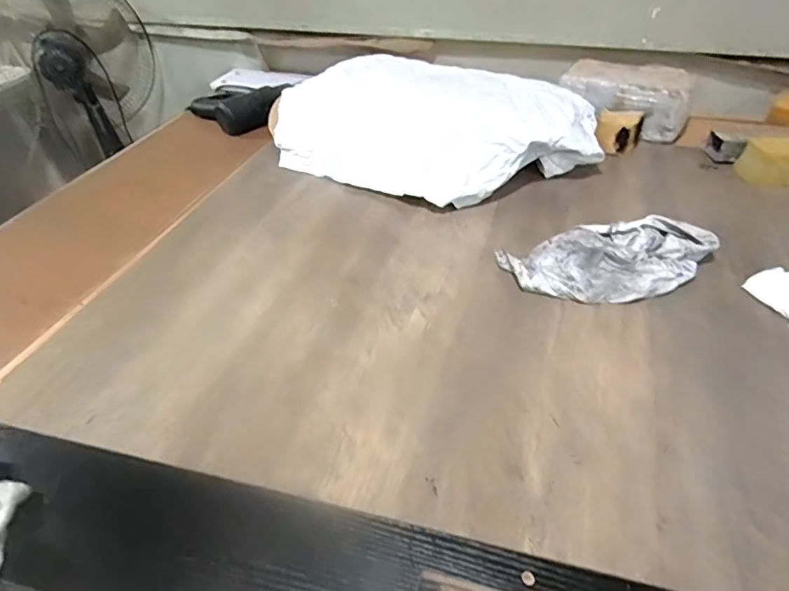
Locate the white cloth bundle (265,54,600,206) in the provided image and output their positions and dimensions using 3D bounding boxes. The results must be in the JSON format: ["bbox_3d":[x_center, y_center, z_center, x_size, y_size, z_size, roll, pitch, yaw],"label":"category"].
[{"bbox_3d":[0.068,-0.307,0.943,0.564,0.113,0.347,23,48,26],"label":"white cloth bundle"}]

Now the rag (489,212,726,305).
[{"bbox_3d":[0.291,-0.048,0.690,0.284,0.049,0.127,-10,43,-7],"label":"rag"}]

